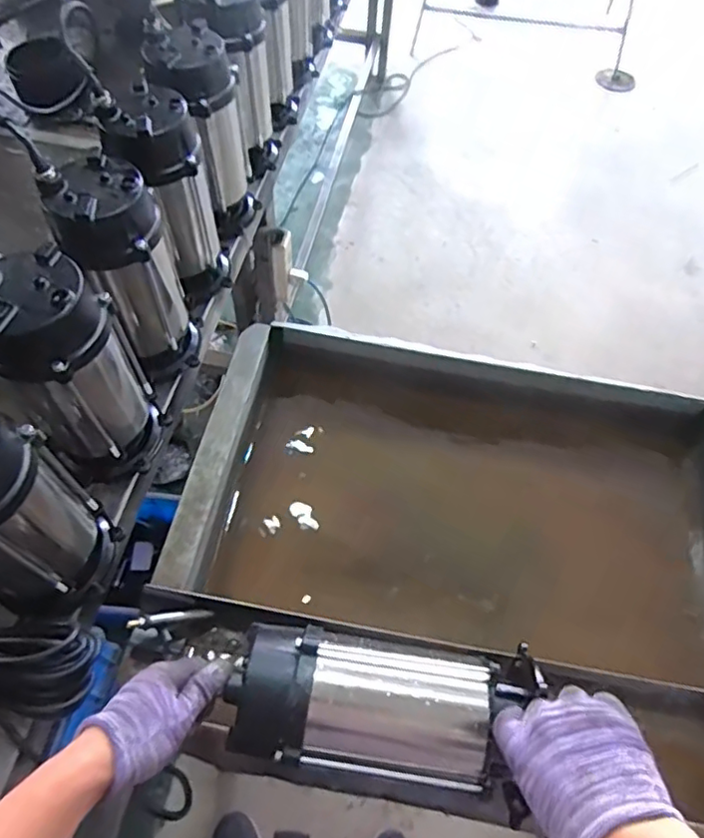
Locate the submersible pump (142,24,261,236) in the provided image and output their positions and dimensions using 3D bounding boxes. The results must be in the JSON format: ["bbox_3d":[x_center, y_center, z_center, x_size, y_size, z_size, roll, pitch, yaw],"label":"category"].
[{"bbox_3d":[-0.218,-0.419,0.926,0.123,0.284,0.120,-12,60,-10],"label":"submersible pump"}]

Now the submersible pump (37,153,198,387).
[{"bbox_3d":[-0.279,-0.178,0.769,0.115,0.279,0.107,2,58,-2],"label":"submersible pump"}]

